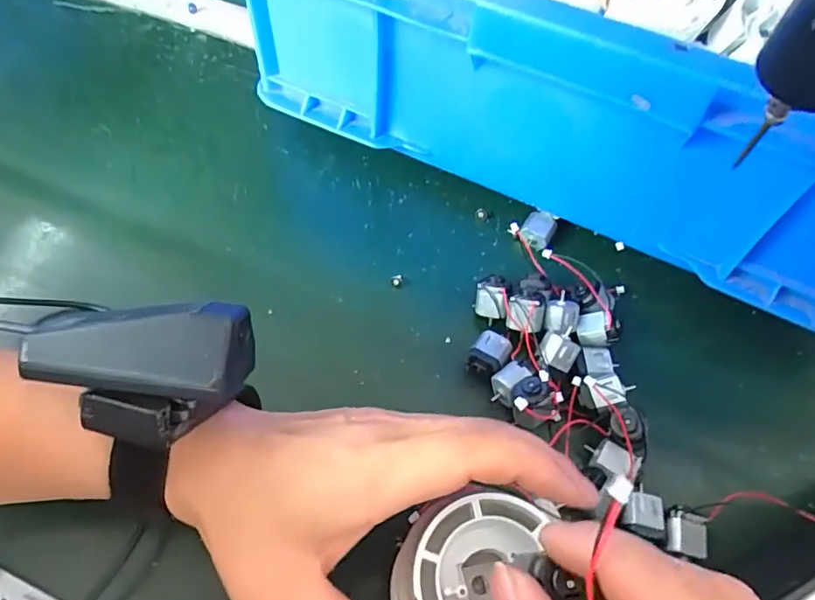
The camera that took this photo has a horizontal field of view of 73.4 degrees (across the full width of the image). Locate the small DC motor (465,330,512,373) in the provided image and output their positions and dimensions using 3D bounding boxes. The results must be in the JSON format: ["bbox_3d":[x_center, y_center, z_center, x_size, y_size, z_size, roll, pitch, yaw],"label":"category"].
[{"bbox_3d":[0.045,0.031,0.301,0.019,0.015,0.026,29,63,14],"label":"small DC motor"}]

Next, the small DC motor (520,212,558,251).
[{"bbox_3d":[0.082,-0.043,0.344,0.018,0.018,0.017,1,60,-2],"label":"small DC motor"}]

